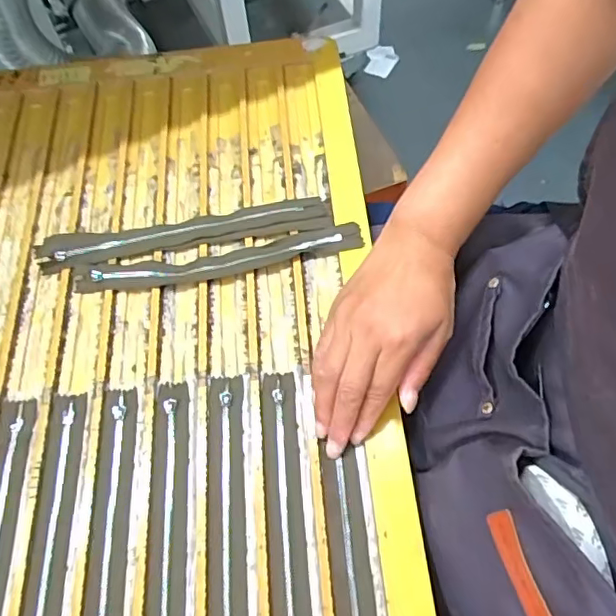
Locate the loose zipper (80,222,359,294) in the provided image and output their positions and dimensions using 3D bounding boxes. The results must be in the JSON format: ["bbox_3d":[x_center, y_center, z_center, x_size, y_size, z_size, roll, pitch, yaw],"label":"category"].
[{"bbox_3d":[-0.077,-0.042,0.494,0.250,0.007,0.034,-9,61,-1],"label":"loose zipper"}]

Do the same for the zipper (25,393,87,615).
[{"bbox_3d":[-0.177,0.182,0.381,0.031,0.004,0.255,-7,61,0],"label":"zipper"}]

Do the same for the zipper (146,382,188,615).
[{"bbox_3d":[-0.096,0.172,0.378,0.028,0.004,0.254,-7,61,0],"label":"zipper"}]

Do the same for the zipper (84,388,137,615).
[{"bbox_3d":[-0.137,0.178,0.380,0.028,0.006,0.255,-7,61,0],"label":"zipper"}]

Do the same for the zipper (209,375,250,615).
[{"bbox_3d":[-0.054,0.167,0.379,0.026,0.006,0.255,-6,61,1],"label":"zipper"}]

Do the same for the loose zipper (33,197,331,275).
[{"bbox_3d":[-0.111,-0.069,0.505,0.258,0.017,0.036,-11,61,-2],"label":"loose zipper"}]

